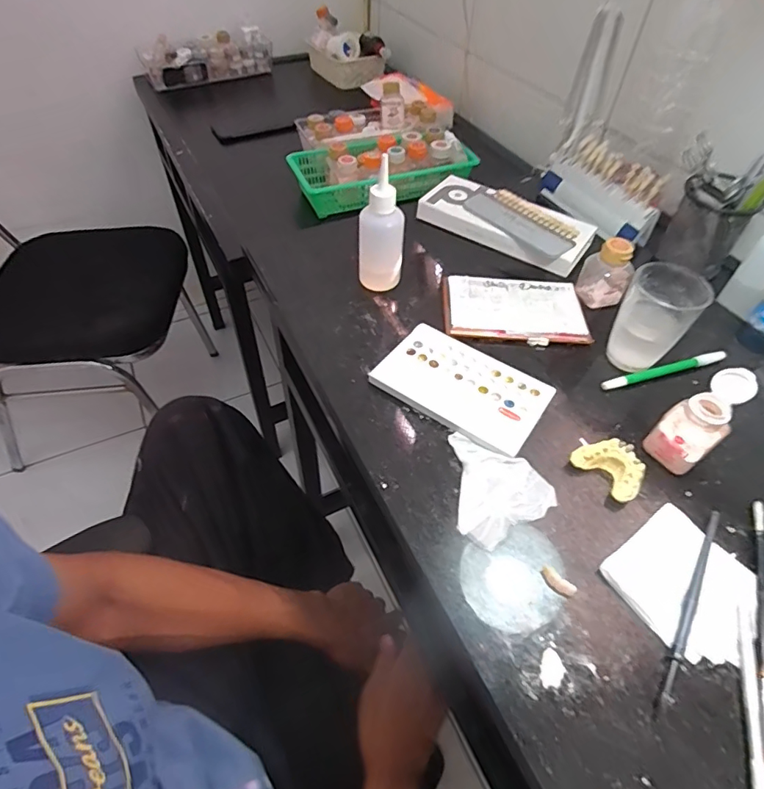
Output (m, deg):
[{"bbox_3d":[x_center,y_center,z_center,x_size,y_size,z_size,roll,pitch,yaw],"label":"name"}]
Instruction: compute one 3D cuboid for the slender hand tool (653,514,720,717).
[{"bbox_3d":[0.222,0.149,0.349,0.007,0.004,0.166,28,57,21],"label":"slender hand tool"}]

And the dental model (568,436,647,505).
[{"bbox_3d":[0.194,0.060,0.411,0.040,0.022,0.055,-33,59,-26],"label":"dental model"}]

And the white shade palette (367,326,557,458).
[{"bbox_3d":[0.078,-0.011,0.471,0.155,0.011,0.097,32,56,22],"label":"white shade palette"}]

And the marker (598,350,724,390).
[{"bbox_3d":[0.289,-0.026,0.496,0.146,0.006,0.013,-12,52,-12],"label":"marker"}]

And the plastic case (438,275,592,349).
[{"bbox_3d":[0.146,-0.096,0.542,0.152,0.018,0.091,4,51,1],"label":"plastic case"}]

